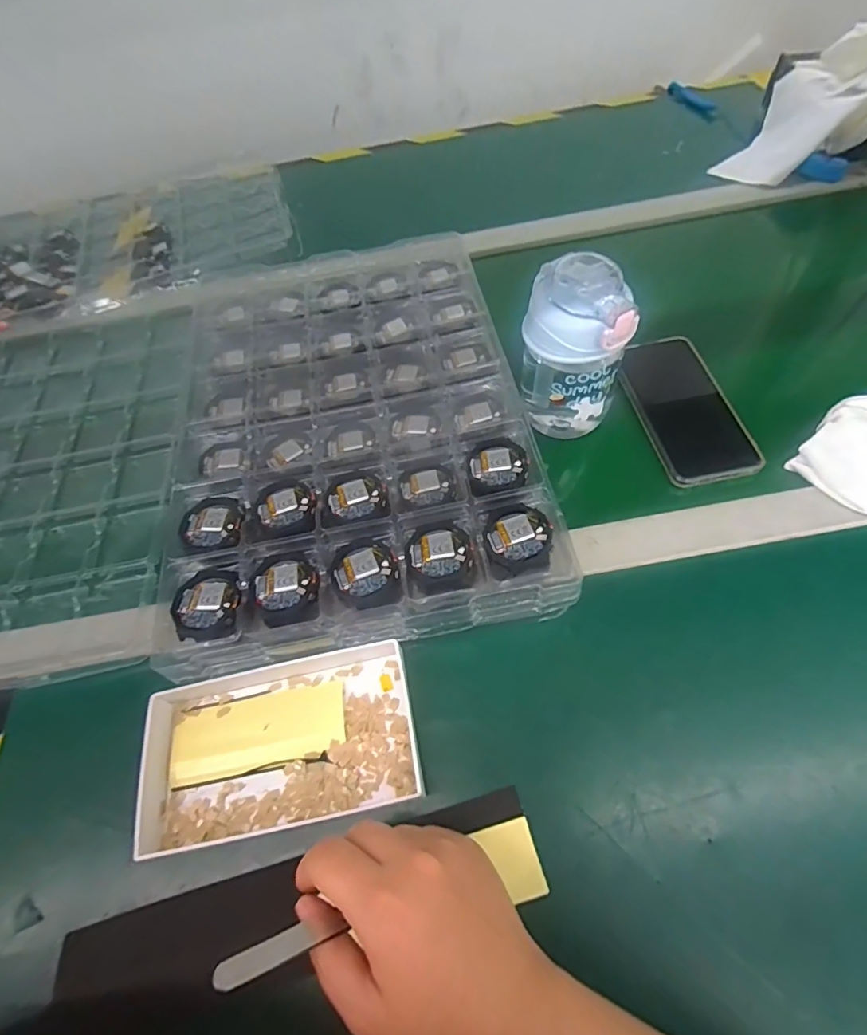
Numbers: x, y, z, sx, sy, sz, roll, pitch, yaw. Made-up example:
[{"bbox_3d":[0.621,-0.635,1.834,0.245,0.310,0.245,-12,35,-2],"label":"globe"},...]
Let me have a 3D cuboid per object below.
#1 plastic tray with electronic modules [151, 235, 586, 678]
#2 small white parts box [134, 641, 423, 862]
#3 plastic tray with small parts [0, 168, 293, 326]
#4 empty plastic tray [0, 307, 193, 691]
[{"bbox_3d":[-0.080,-0.093,0.469,0.306,0.051,0.449,-11,58,0],"label":"plastic tray with electronic modules"},{"bbox_3d":[-0.101,0.148,0.331,0.171,0.027,0.102,-12,58,-1],"label":"small white parts box"},{"bbox_3d":[-0.420,-0.390,0.696,0.428,0.033,0.299,-18,59,-5],"label":"plastic tray with small parts"},{"bbox_3d":[-0.392,-0.053,0.490,0.317,0.051,0.431,-11,58,0],"label":"empty plastic tray"}]

